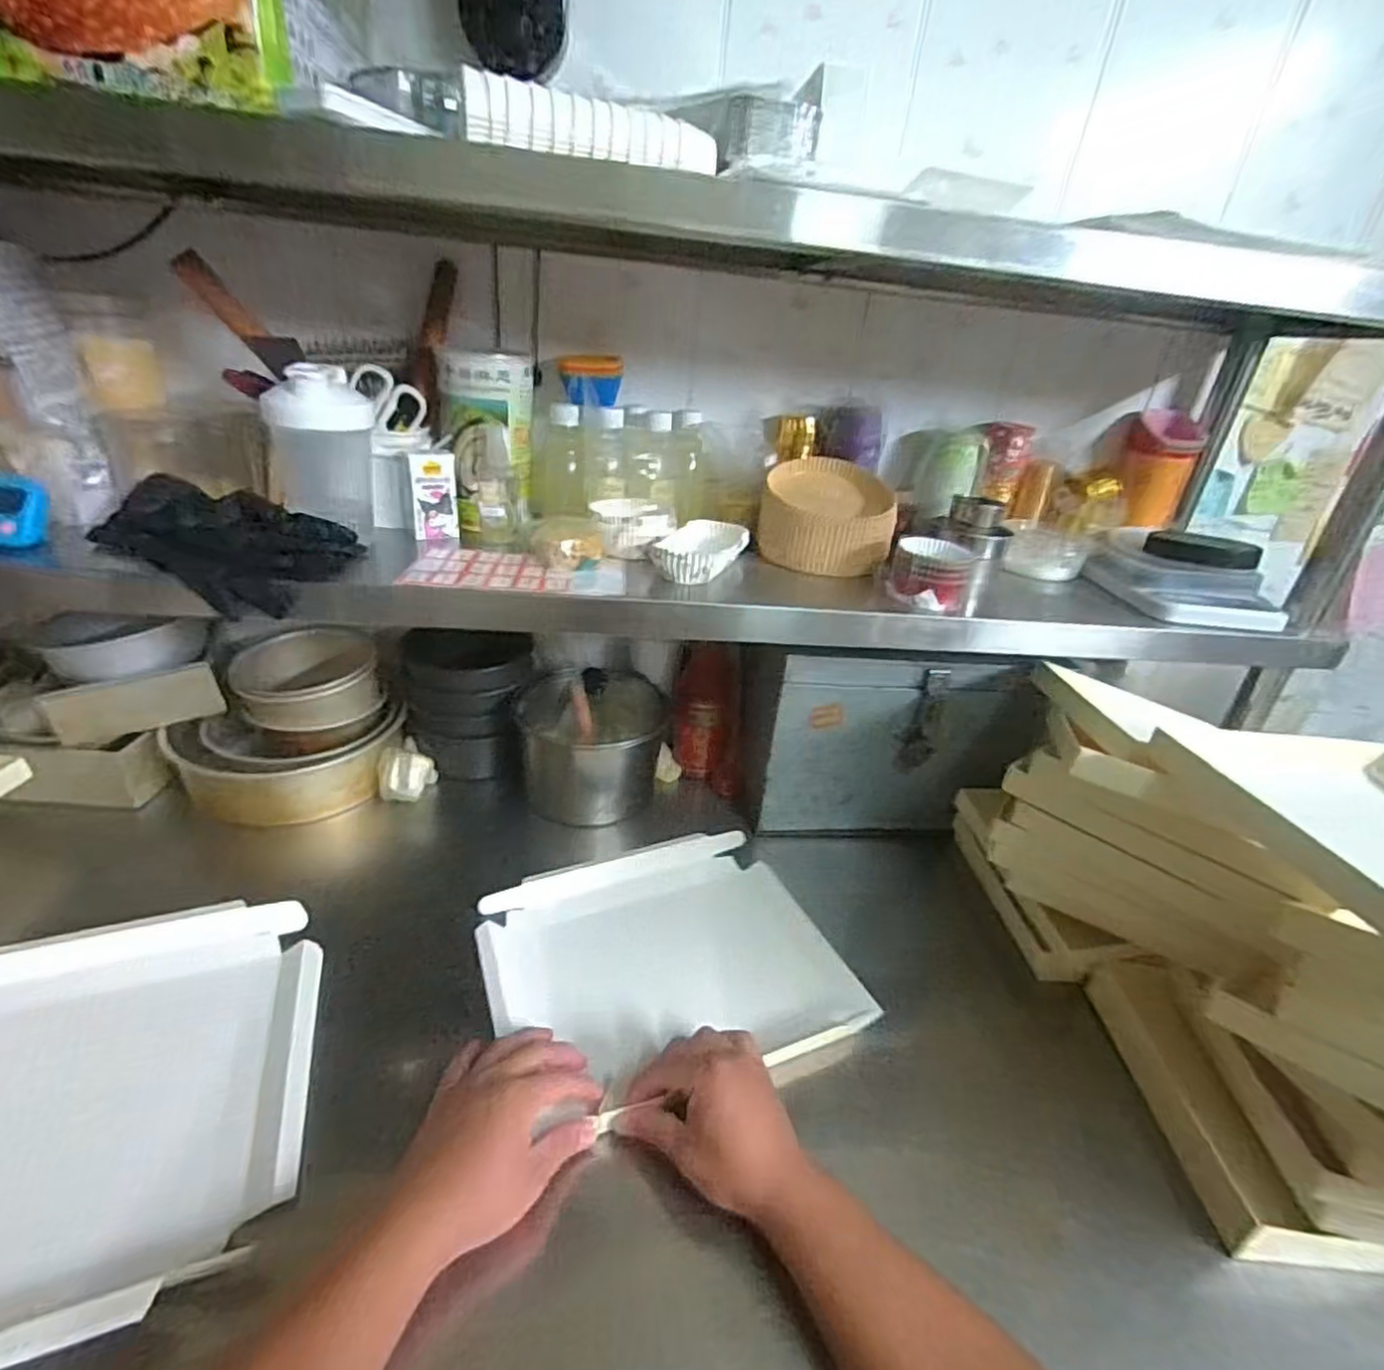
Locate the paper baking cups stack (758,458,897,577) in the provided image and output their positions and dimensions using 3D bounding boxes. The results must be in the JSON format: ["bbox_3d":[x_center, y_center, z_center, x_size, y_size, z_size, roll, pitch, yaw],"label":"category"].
[{"bbox_3d":[0.154,-0.191,0.775,0.149,0.092,0.123,12,29,9],"label":"paper baking cups stack"}]

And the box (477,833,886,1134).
[{"bbox_3d":[-0.028,0.260,0.664,0.325,0.030,0.283,-5,31,-21],"label":"box"}]

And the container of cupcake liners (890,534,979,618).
[{"bbox_3d":[0.249,-0.117,0.705,0.081,0.056,0.076,15,30,14],"label":"container of cupcake liners"}]

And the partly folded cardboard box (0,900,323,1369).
[{"bbox_3d":[-0.463,0.308,0.489,0.336,0.049,0.326,-6,31,-21],"label":"partly folded cardboard box"}]

